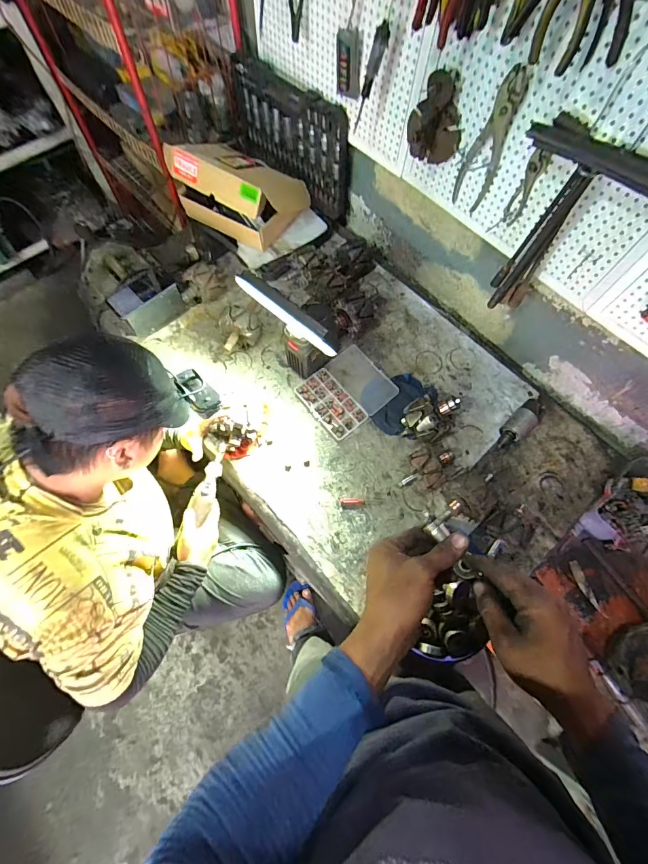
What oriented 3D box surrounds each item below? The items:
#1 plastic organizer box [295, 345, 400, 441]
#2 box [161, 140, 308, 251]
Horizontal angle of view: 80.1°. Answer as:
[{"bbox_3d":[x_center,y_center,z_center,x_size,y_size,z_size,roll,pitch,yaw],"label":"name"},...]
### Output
[{"bbox_3d":[0.057,-0.102,0.958,0.202,0.026,0.176,-37,73,-16],"label":"plastic organizer box"},{"bbox_3d":[-0.231,-0.677,1.042,0.316,0.171,0.209,32,70,11],"label":"box"}]

